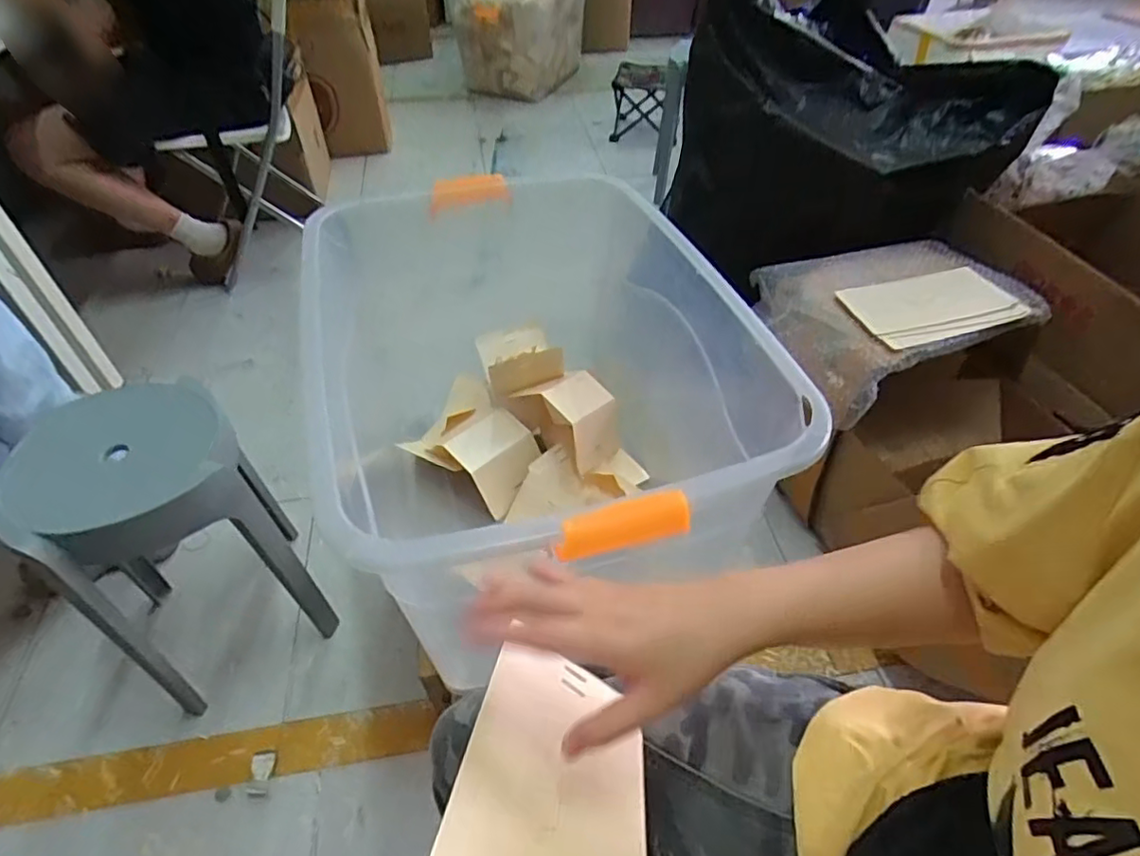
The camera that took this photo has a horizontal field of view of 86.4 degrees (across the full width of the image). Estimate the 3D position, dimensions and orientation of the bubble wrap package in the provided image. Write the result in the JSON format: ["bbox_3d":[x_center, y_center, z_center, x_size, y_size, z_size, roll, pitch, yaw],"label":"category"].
[{"bbox_3d":[0.555,-0.222,1.090,0.426,0.098,0.358,-14,49,-13],"label":"bubble wrap package"}]

